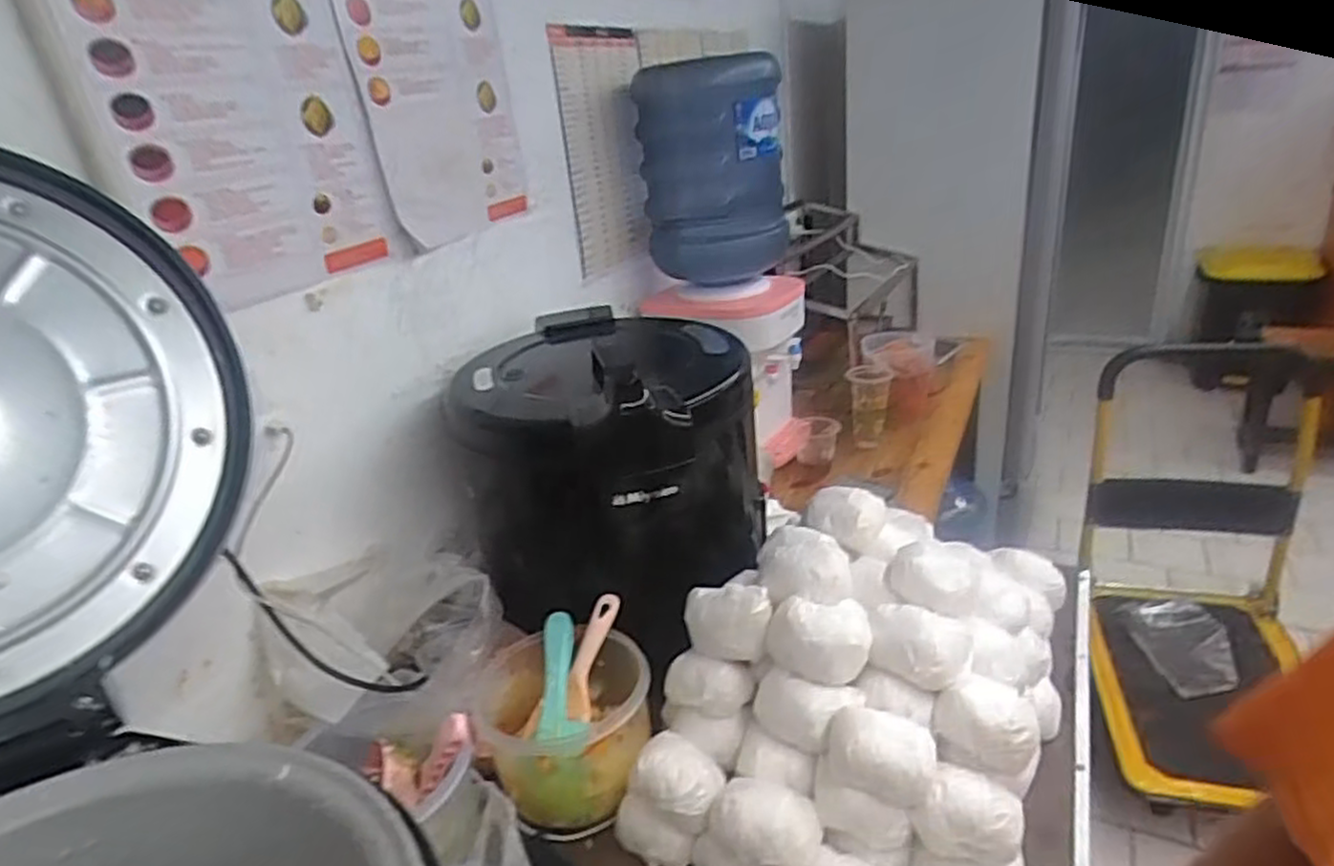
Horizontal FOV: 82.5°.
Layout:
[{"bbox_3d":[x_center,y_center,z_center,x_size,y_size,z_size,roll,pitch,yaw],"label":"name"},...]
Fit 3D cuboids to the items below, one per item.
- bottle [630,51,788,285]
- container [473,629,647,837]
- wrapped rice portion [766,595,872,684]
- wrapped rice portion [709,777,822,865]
[{"bbox_3d":[0.080,-0.450,1.338,0.251,0.377,0.316,-4,23,6],"label":"bottle"},{"bbox_3d":[-0.104,0.310,0.806,0.182,0.117,0.185,-10,23,-9],"label":"container"},{"bbox_3d":[0.149,0.192,0.746,0.100,0.056,0.094,-2,23,9],"label":"wrapped rice portion"},{"bbox_3d":[0.086,0.334,0.660,0.091,0.045,0.065,6,26,26],"label":"wrapped rice portion"}]

